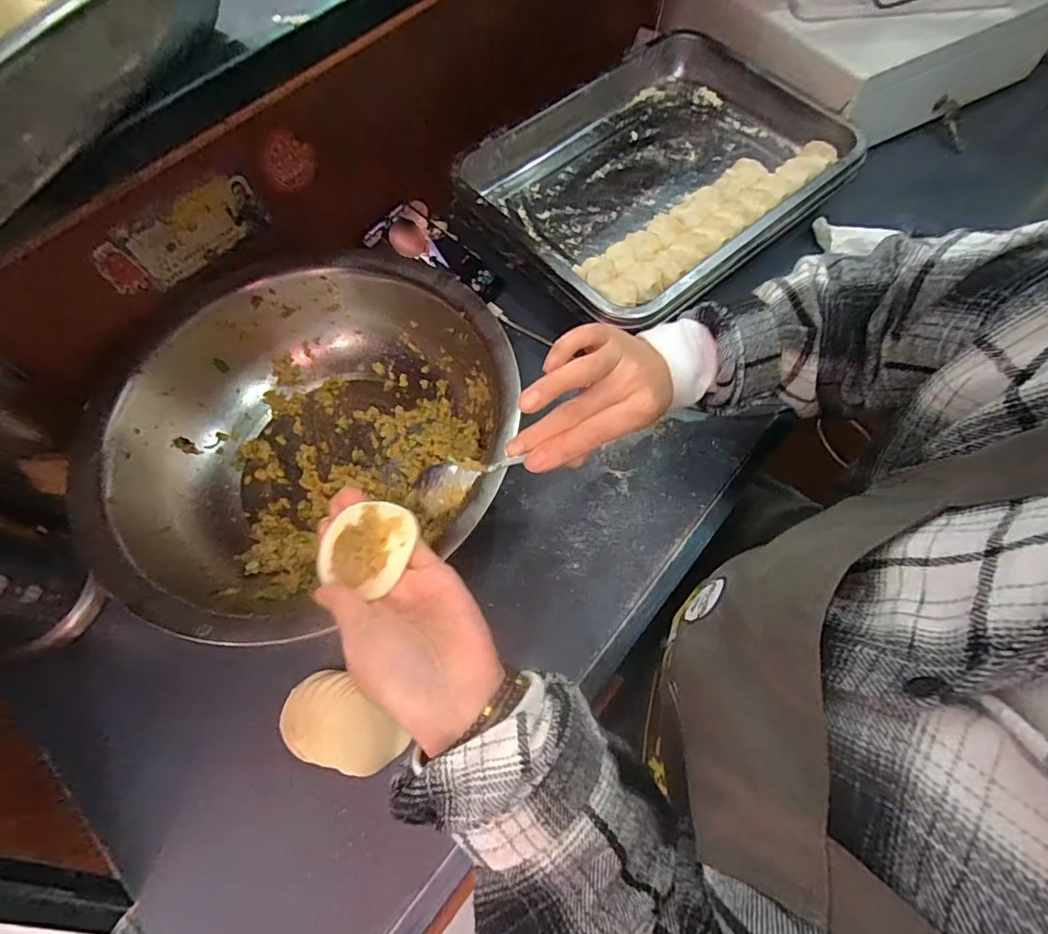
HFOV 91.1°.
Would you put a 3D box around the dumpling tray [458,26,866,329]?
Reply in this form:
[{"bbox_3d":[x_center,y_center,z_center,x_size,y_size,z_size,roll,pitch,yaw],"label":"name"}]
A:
[{"bbox_3d":[0.147,-0.327,0.570,0.394,0.050,0.296,-39,68,-14],"label":"dumpling tray"}]

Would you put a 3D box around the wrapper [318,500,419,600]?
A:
[{"bbox_3d":[-0.095,0.046,0.310,0.055,0.014,0.052,16,66,11],"label":"wrapper"}]

